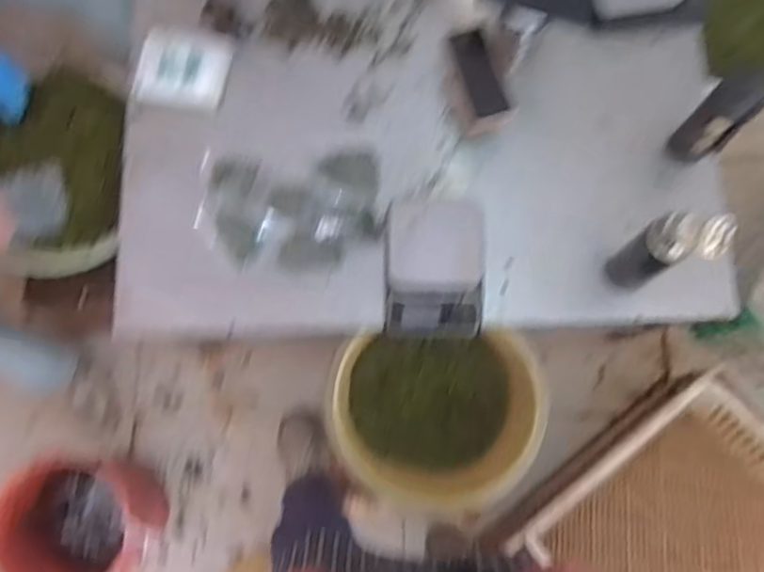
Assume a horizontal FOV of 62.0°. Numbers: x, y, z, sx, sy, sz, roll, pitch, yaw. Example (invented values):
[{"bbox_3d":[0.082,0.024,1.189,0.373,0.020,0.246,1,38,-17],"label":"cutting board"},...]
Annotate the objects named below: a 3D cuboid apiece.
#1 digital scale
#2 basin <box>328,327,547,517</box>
[{"bbox_3d":[0.084,-0.041,1.004,0.153,0.078,0.236,2,77,1],"label":"digital scale"},{"bbox_3d":[0.093,0.209,1.183,0.362,0.205,0.346,-5,113,-4],"label":"basin"}]

